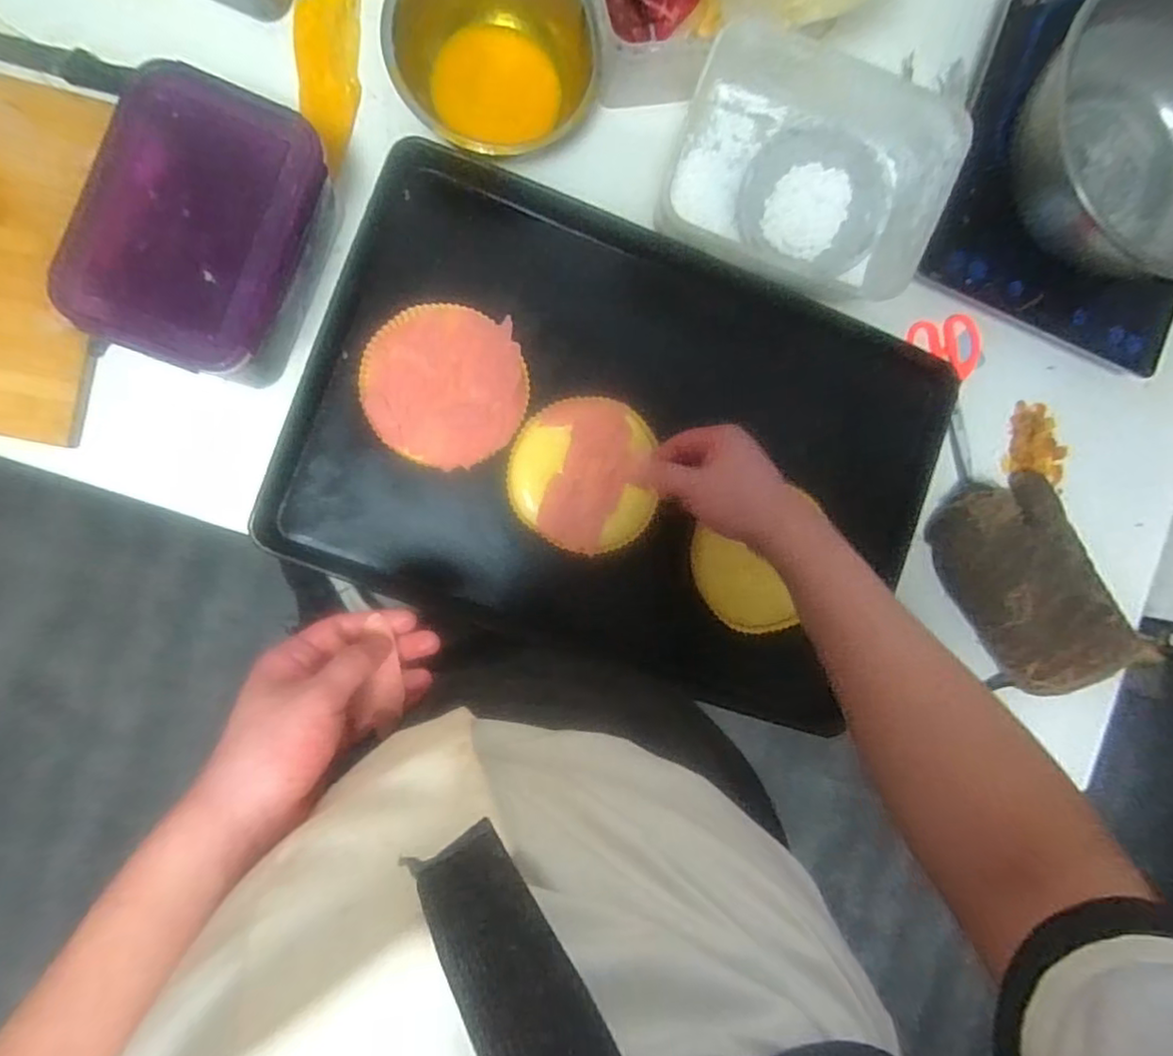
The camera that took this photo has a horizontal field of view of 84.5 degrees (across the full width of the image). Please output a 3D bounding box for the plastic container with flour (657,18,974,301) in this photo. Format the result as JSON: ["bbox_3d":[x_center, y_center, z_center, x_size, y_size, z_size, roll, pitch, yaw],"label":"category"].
[{"bbox_3d":[0.186,-0.304,0.586,0.223,0.130,0.168,20,88,-8],"label":"plastic container with flour"}]

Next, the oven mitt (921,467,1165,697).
[{"bbox_3d":[0.463,0.054,0.674,0.138,0.061,0.236,-31,95,-6],"label":"oven mitt"}]

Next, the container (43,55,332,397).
[{"bbox_3d":[-0.305,-0.232,0.528,0.150,0.103,0.207,20,88,-8],"label":"container"}]

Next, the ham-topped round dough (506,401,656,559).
[{"bbox_3d":[-0.004,-0.049,0.613,0.135,0.012,0.142,0,91,-8],"label":"ham-topped round dough"}]

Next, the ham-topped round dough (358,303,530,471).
[{"bbox_3d":[-0.131,-0.130,0.598,0.145,0.026,0.142,0,91,-8],"label":"ham-topped round dough"}]

